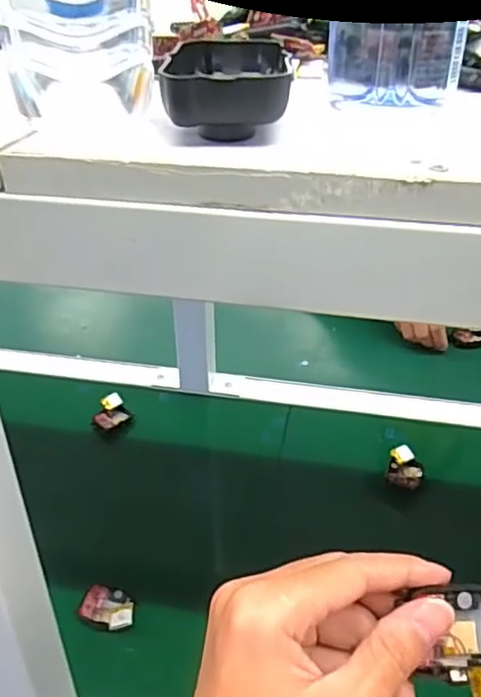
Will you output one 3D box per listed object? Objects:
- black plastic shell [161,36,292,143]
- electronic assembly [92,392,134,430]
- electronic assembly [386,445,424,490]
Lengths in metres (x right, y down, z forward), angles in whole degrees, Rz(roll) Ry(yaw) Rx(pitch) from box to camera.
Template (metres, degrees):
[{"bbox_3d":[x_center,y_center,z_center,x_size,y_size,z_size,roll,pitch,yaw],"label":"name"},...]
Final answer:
[{"bbox_3d":[-0.007,-0.120,0.284,0.052,0.028,0.122,0,33,-1],"label":"black plastic shell"},{"bbox_3d":[-0.160,0.079,0.763,0.040,0.010,0.039,-27,76,-24],"label":"electronic assembly"},{"bbox_3d":[0.179,0.130,0.675,0.037,0.016,0.053,10,34,15],"label":"electronic assembly"}]

